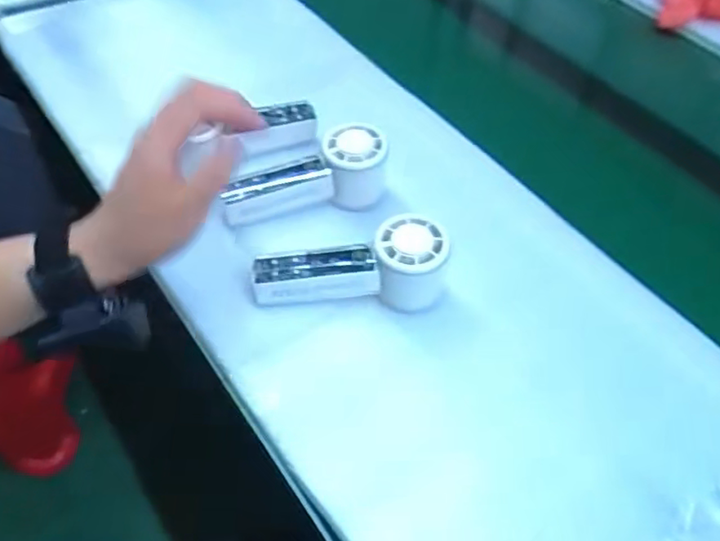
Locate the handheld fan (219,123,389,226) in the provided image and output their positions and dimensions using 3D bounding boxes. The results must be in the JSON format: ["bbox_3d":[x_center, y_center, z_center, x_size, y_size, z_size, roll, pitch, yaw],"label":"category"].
[{"bbox_3d":[-0.049,-0.084,0.545,0.151,0.063,0.051,-10,54,-13],"label":"handheld fan"}]

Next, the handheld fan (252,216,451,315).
[{"bbox_3d":[-0.007,-0.006,0.487,0.152,0.061,0.054,3,52,-3],"label":"handheld fan"}]

